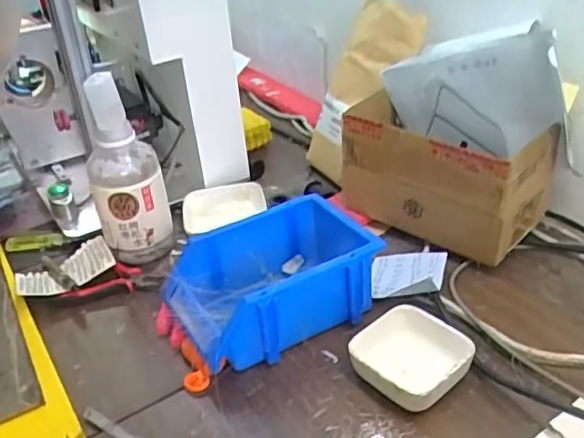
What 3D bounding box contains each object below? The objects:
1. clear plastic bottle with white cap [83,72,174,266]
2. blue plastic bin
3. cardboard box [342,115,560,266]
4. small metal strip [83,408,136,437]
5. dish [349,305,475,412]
[{"bbox_3d":[-0.184,-0.054,0.652,0.076,0.190,0.069,-15,33,-15],"label":"clear plastic bottle with white cap"},{"bbox_3d":[-0.018,0.058,0.581,0.195,0.084,0.134,-20,35,-22],"label":"blue plastic bin"},{"bbox_3d":[0.162,-0.042,0.667,0.207,0.136,0.102,20,40,35],"label":"cardboard box"},{"bbox_3d":[-0.140,0.172,0.483,0.080,0.006,0.010,16,38,30],"label":"small metal strip"},{"bbox_3d":[0.099,0.119,0.513,0.085,0.035,0.089,-26,37,-29],"label":"dish"}]

